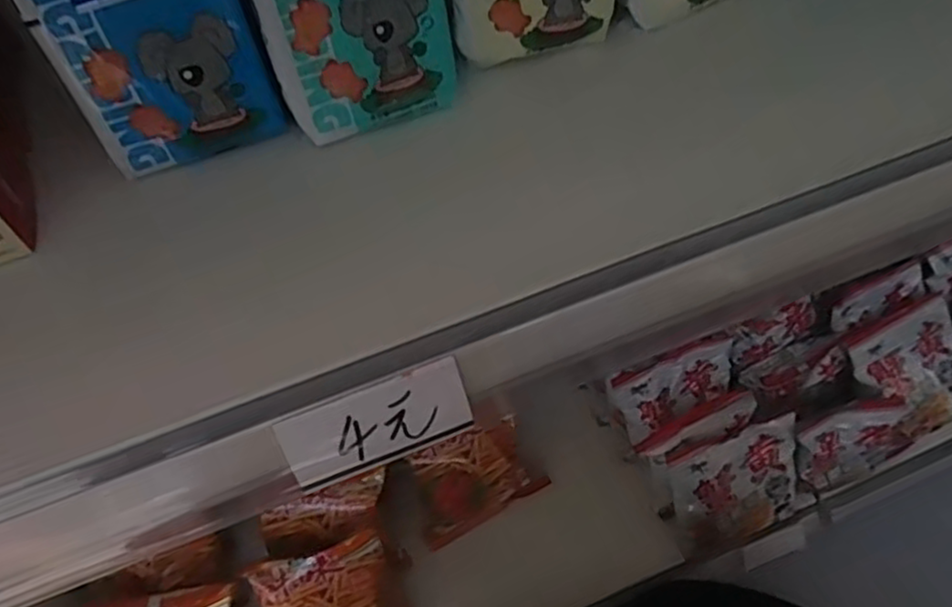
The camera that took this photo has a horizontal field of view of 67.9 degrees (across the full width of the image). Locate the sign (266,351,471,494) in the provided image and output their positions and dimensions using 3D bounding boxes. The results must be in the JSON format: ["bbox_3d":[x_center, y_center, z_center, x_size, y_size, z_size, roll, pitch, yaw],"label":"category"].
[{"bbox_3d":[-0.040,0.050,0.292,0.076,0.037,0.004,-21,28,-8],"label":"sign"}]

